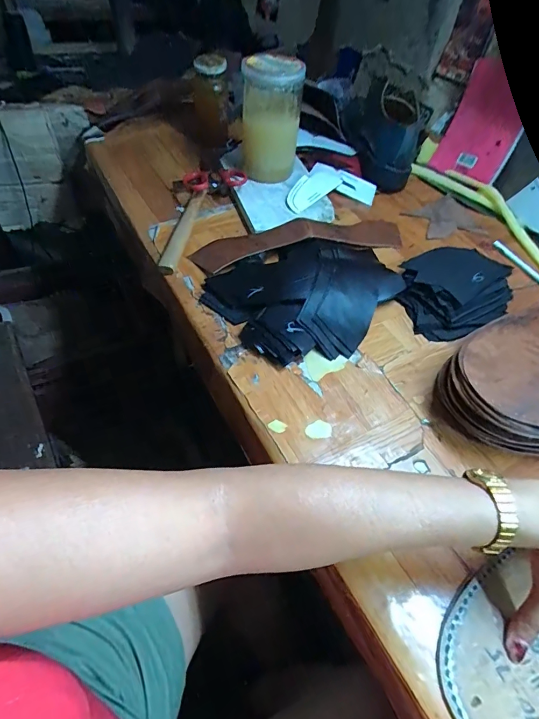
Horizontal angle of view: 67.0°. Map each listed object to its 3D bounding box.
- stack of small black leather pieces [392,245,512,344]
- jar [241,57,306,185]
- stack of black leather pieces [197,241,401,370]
[{"bbox_3d":[0.252,-0.098,0.558,0.160,0.039,0.131,-17,55,-18],"label":"stack of small black leather pieces"},{"bbox_3d":[0.003,-0.384,0.660,0.092,0.166,0.086,3,51,-4],"label":"jar"},{"bbox_3d":[0.051,-0.100,0.543,0.200,0.035,0.239,36,56,21],"label":"stack of black leather pieces"}]

